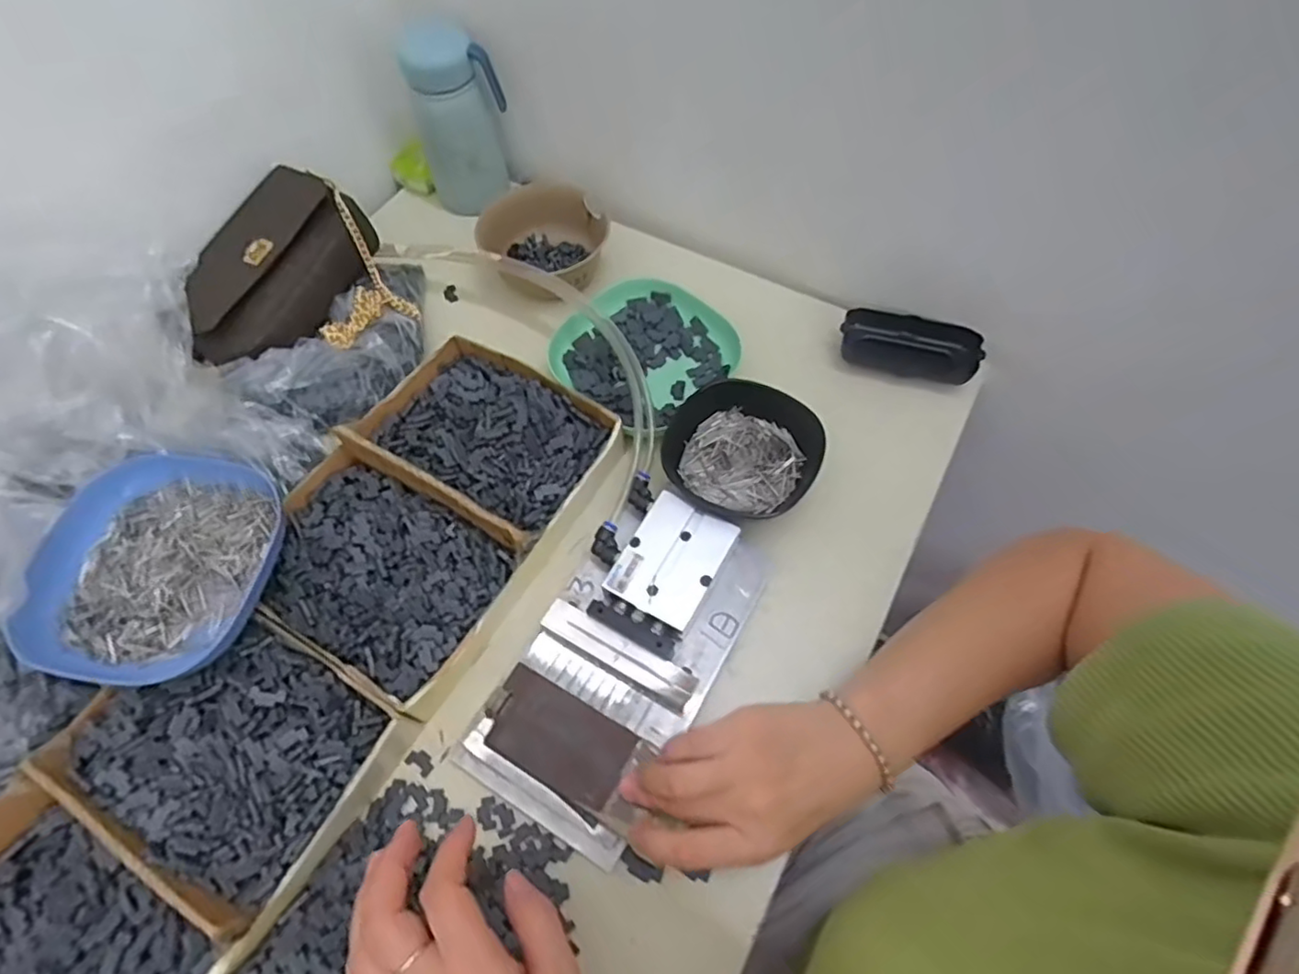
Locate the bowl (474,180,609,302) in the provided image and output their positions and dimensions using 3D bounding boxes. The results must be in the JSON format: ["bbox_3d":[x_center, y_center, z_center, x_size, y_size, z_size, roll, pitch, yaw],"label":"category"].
[{"bbox_3d":[-0.084,-0.211,0.577,0.113,0.065,0.119,-1,62,1],"label":"bowl"}]

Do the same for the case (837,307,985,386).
[{"bbox_3d":[0.213,-0.116,0.522,0.105,0.030,0.047,16,64,10],"label":"case"}]

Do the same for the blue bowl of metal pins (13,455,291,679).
[{"bbox_3d":[-0.314,0.051,0.412,0.136,0.037,0.147,-1,62,1],"label":"blue bowl of metal pins"}]

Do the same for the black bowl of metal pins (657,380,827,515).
[{"bbox_3d":[0.068,-0.023,0.475,0.109,0.042,0.104,-1,62,1],"label":"black bowl of metal pins"}]

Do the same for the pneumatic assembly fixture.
[{"bbox_3d":[-0.017,0.104,0.409,0.112,0.030,0.214,30,69,16],"label":"pneumatic assembly fixture"}]

